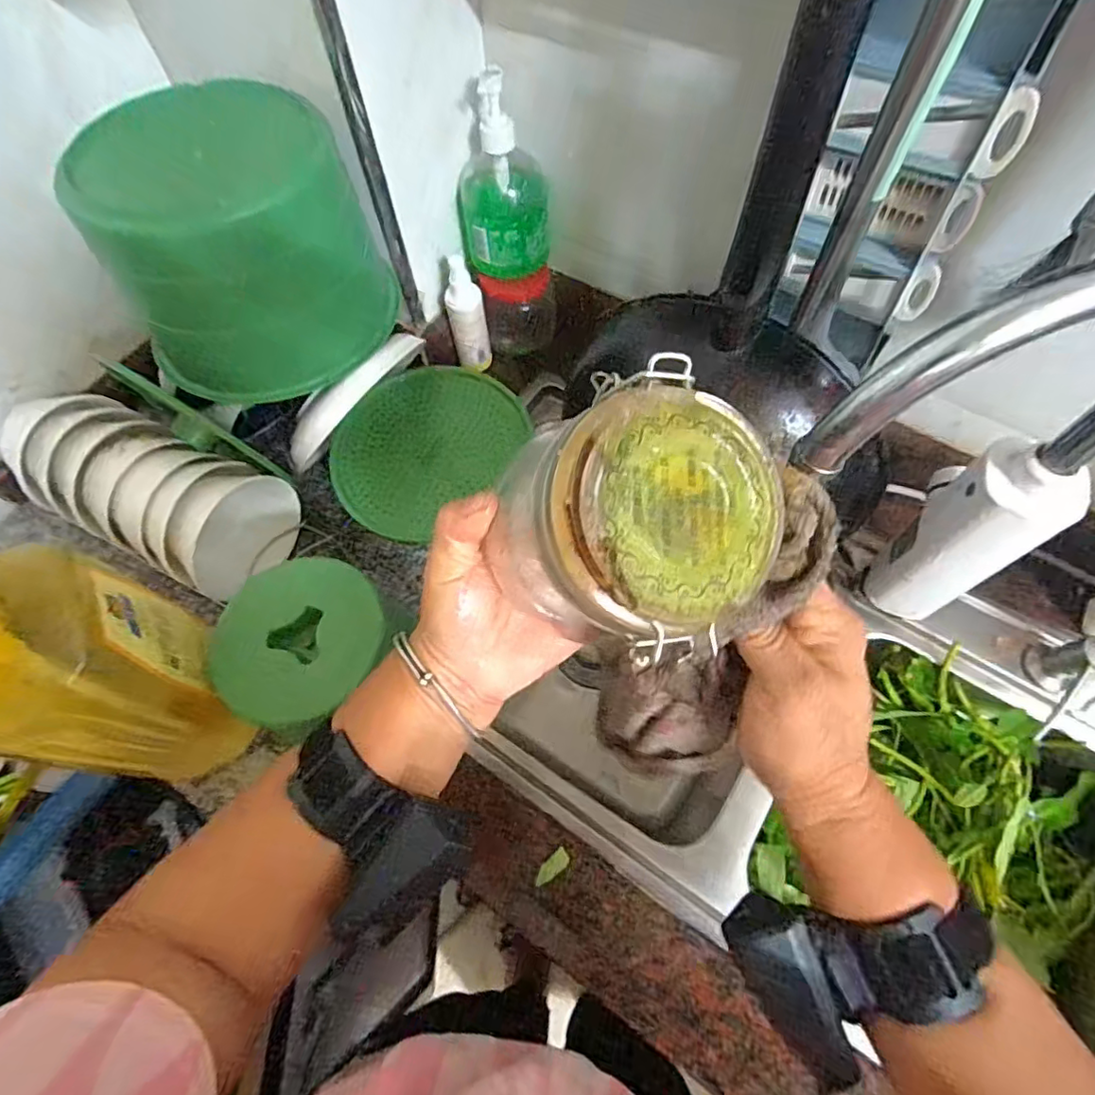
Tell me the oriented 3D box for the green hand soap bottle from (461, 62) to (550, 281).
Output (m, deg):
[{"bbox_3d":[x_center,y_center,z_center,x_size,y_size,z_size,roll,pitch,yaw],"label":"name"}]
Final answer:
[{"bbox_3d":[-0.042,-0.344,0.539,0.087,0.154,0.072,-5,64,0],"label":"green hand soap bottle"}]

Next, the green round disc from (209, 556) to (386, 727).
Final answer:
[{"bbox_3d":[-0.183,0.065,0.417,0.116,0.017,0.118,-1,64,2],"label":"green round disc"}]

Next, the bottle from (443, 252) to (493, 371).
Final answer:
[{"bbox_3d":[-0.088,-0.248,0.623,0.036,0.126,0.028,14,66,9],"label":"bottle"}]

